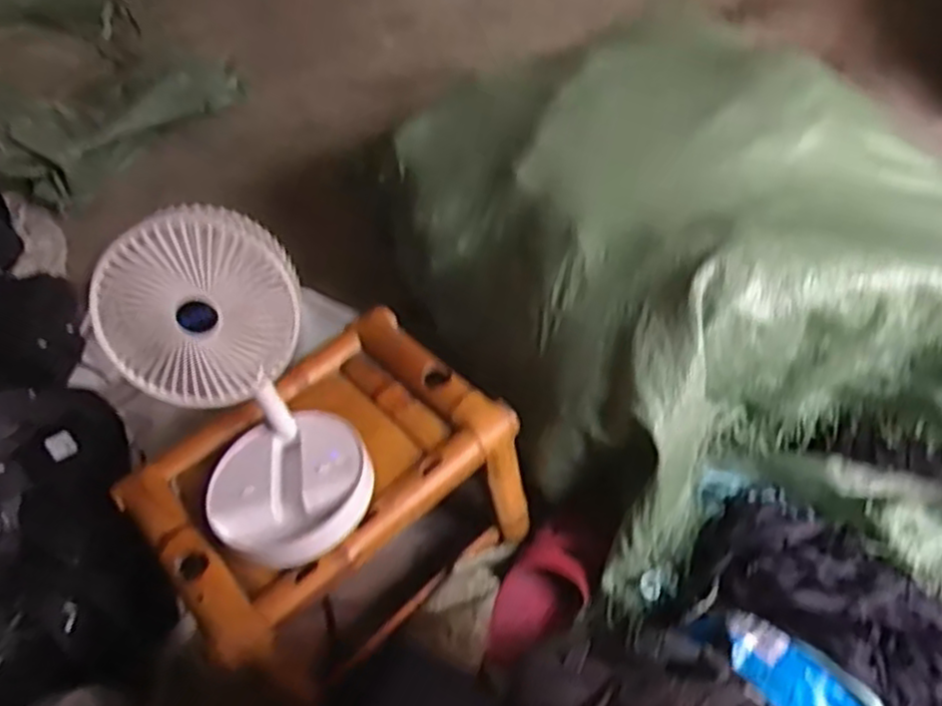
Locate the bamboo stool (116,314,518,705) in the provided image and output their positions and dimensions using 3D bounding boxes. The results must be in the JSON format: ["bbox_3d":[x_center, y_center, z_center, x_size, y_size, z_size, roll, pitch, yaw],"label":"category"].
[{"bbox_3d":[-0.148,0.174,0.823,0.291,0.198,0.367,32,60,32],"label":"bamboo stool"}]

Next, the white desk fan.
[{"bbox_3d":[-0.197,0.042,0.638,0.155,0.290,0.179,-28,50,-15],"label":"white desk fan"}]

